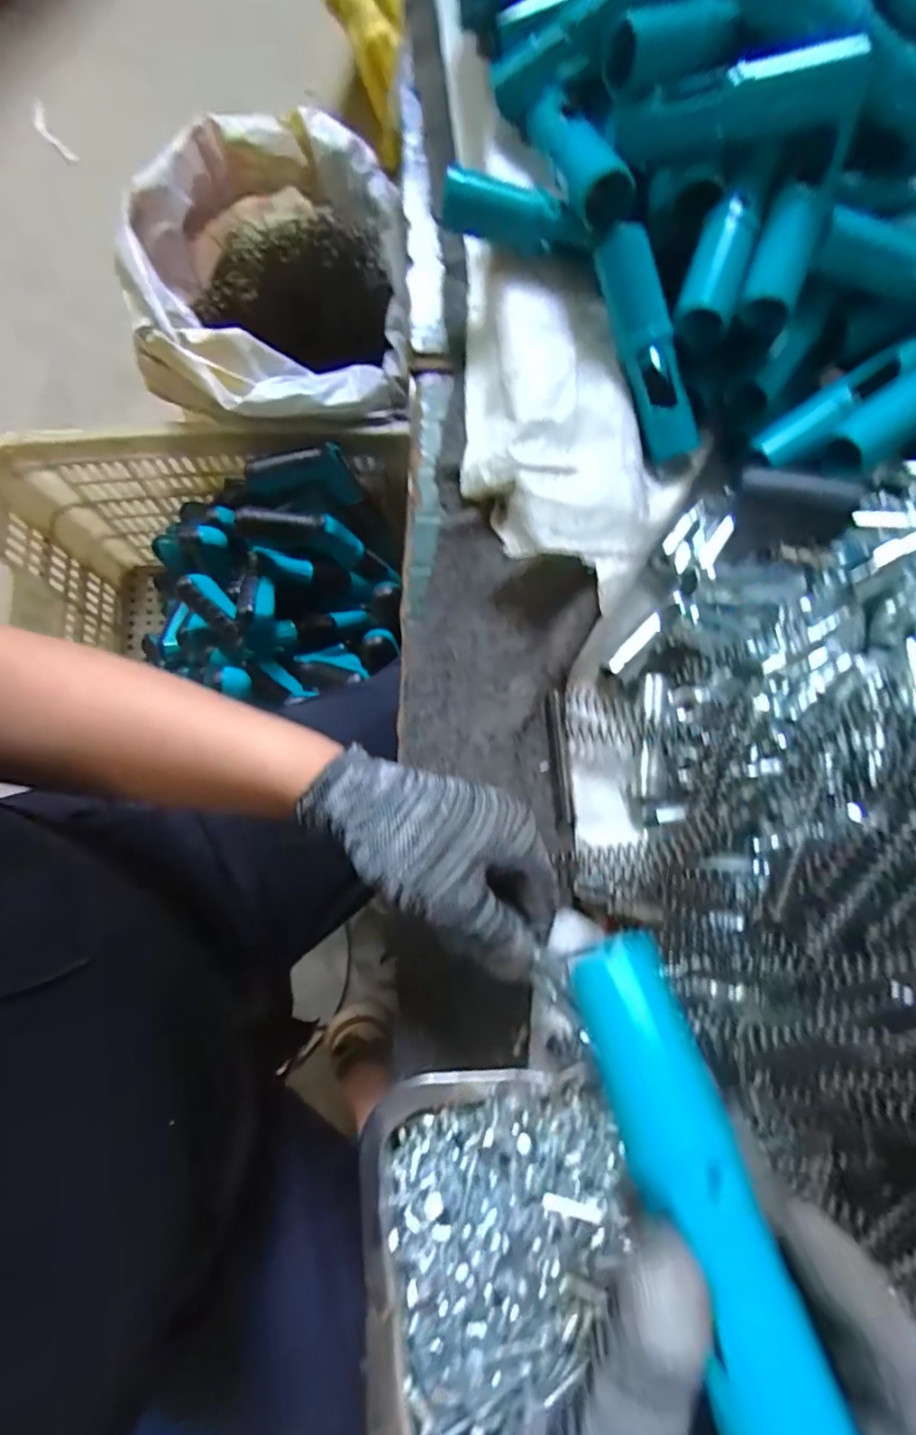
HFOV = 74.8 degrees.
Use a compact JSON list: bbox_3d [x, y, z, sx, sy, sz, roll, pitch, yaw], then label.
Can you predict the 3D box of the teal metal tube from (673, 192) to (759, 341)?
[{"bbox_3d":[0.148,-0.255,0.339,0.031,0.023,0.071,19,102,2],"label":"teal metal tube"}]

